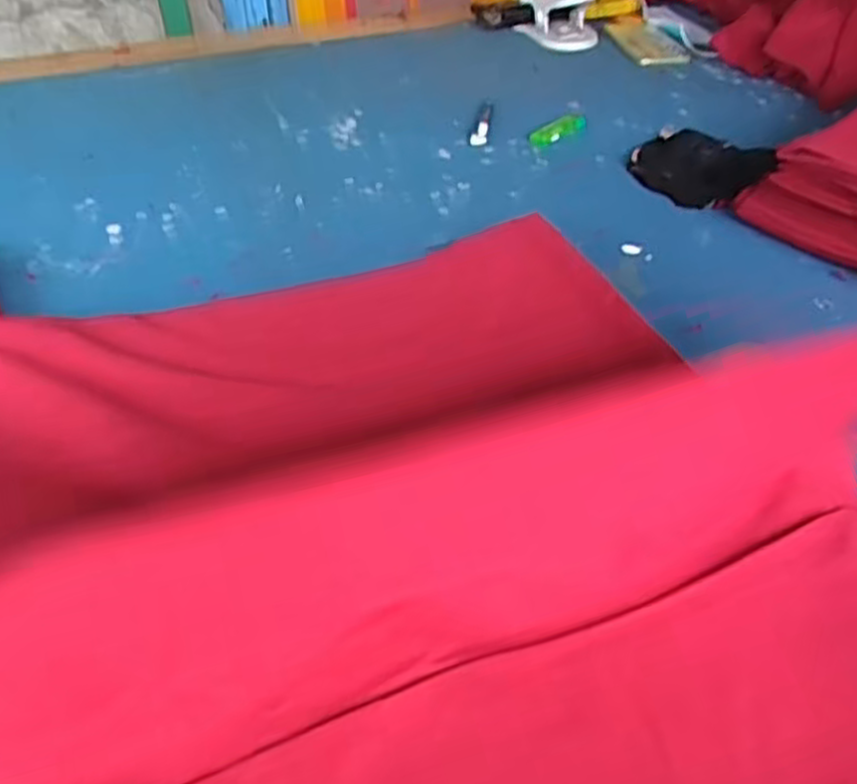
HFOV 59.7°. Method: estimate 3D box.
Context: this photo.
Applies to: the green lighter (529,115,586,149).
[{"bbox_3d":[0.145,-0.293,0.834,0.085,0.013,0.028,-33,51,-32],"label":"green lighter"}]

